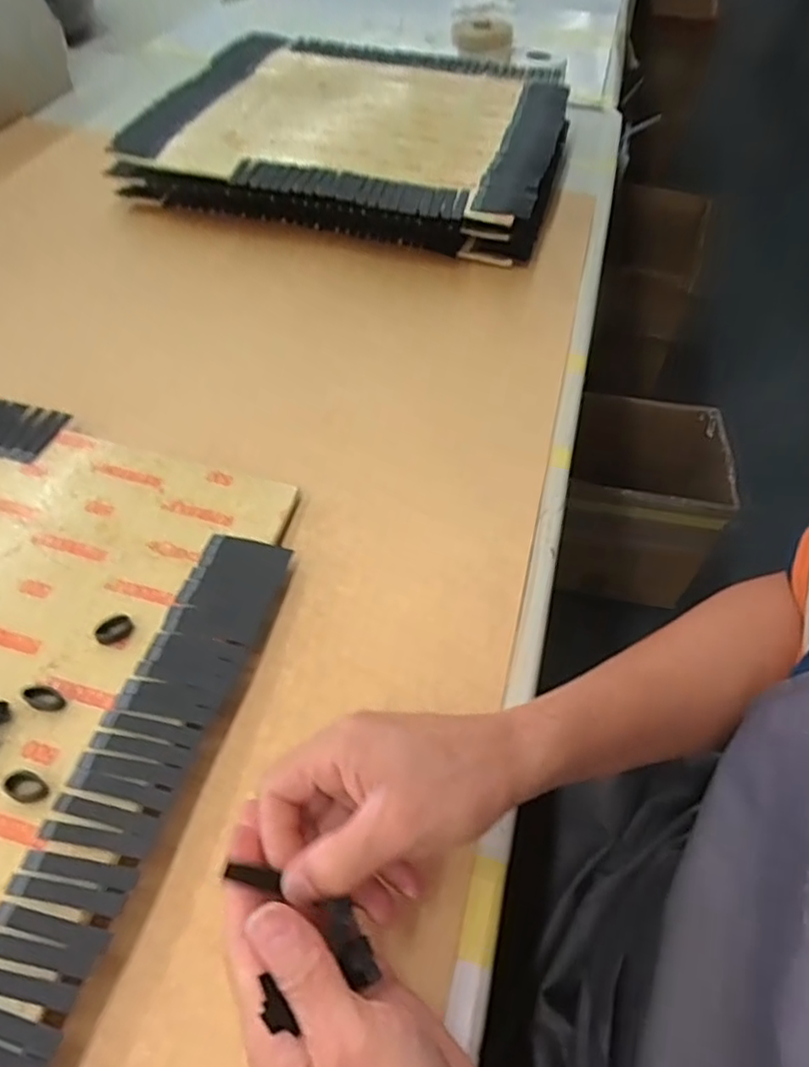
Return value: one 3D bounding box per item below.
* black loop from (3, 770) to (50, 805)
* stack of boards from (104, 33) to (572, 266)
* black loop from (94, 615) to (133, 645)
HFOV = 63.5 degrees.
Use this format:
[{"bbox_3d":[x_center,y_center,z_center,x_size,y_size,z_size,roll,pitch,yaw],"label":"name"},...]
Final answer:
[{"bbox_3d":[-0.193,0.129,0.333,0.024,0.008,0.014,20,53,10],"label":"black loop"},{"bbox_3d":[-0.045,-0.507,0.811,0.476,0.075,0.432,14,54,9],"label":"stack of boards"},{"bbox_3d":[-0.176,0.058,0.397,0.013,0.010,0.022,34,57,20],"label":"black loop"}]

